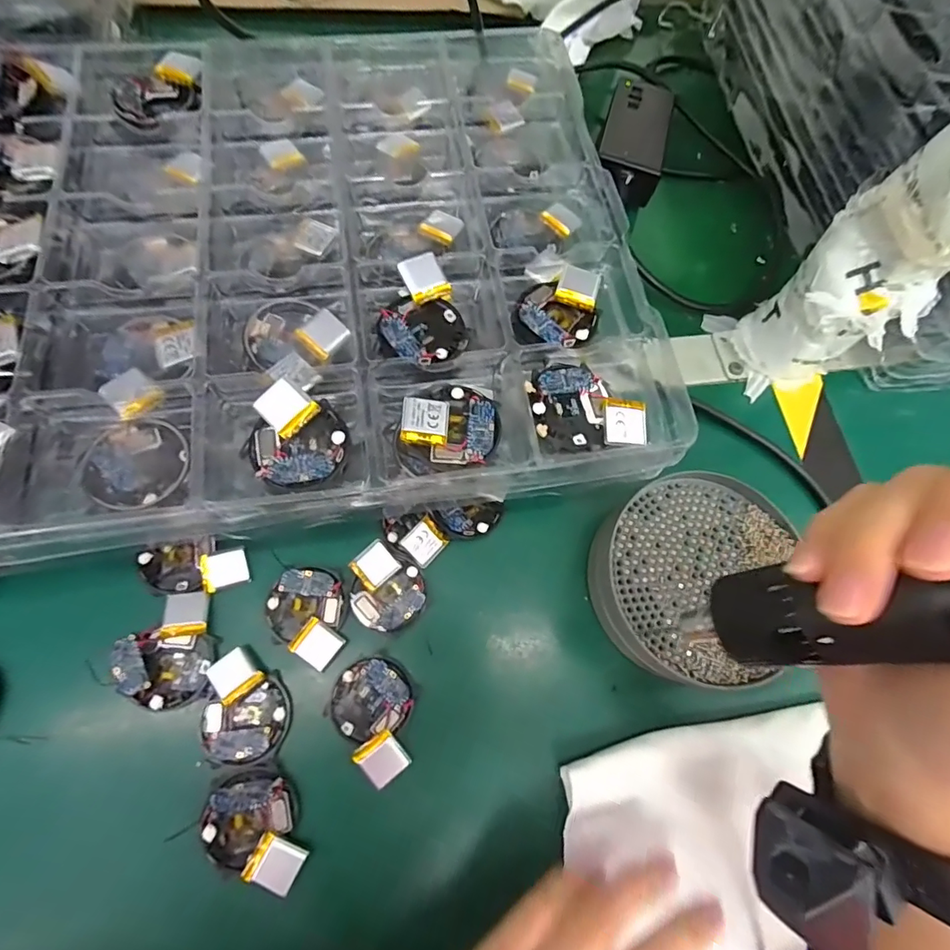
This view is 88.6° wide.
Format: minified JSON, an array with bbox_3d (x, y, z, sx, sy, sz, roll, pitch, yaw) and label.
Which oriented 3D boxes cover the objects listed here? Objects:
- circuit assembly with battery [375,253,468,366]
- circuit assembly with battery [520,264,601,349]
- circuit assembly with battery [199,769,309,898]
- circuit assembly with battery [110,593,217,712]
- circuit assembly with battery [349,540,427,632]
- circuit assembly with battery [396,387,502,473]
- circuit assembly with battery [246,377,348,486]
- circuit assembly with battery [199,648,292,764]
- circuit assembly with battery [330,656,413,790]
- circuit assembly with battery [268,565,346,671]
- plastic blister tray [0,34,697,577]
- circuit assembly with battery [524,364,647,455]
[{"bbox_3d":[-0.027,-0.081,0.245,0.043,0.020,0.053,-3,70,-7],"label":"circuit assembly with battery"},{"bbox_3d":[0.045,-0.089,0.256,0.038,0.008,0.048,19,69,1],"label":"circuit assembly with battery"},{"bbox_3d":[-0.103,0.168,0.232,0.050,0.014,0.040,21,69,2],"label":"circuit assembly with battery"},{"bbox_3d":[-0.159,0.091,0.251,0.040,0.015,0.052,-12,72,-10],"label":"circuit assembly with battery"},{"bbox_3d":[-0.051,0.065,0.274,0.044,0.012,0.039,35,70,7],"label":"circuit assembly with battery"},{"bbox_3d":[-0.012,-0.023,0.230,0.047,0.015,0.038,-6,71,-8],"label":"circuit assembly with battery"},{"bbox_3d":[-0.081,-0.017,0.220,0.042,0.011,0.044,2,70,-5],"label":"circuit assembly with battery"},{"bbox_3d":[-0.117,0.117,0.246,0.041,0.009,0.050,4,70,-4],"label":"circuit assembly with battery"},{"bbox_3d":[-0.050,0.124,0.253,0.041,0.010,0.055,-37,77,-17],"label":"circuit assembly with battery"},{"bbox_3d":[-0.089,0.074,0.265,0.049,0.008,0.041,35,70,7],"label":"circuit assembly with battery"},{"bbox_3d":[-0.144,-0.121,0.261,0.476,0.053,0.323,-8,71,-8],"label":"plastic blister tray"},{"bbox_3d":[0.054,-0.033,0.238,0.054,0.011,0.042,-5,71,-8],"label":"circuit assembly with battery"}]

